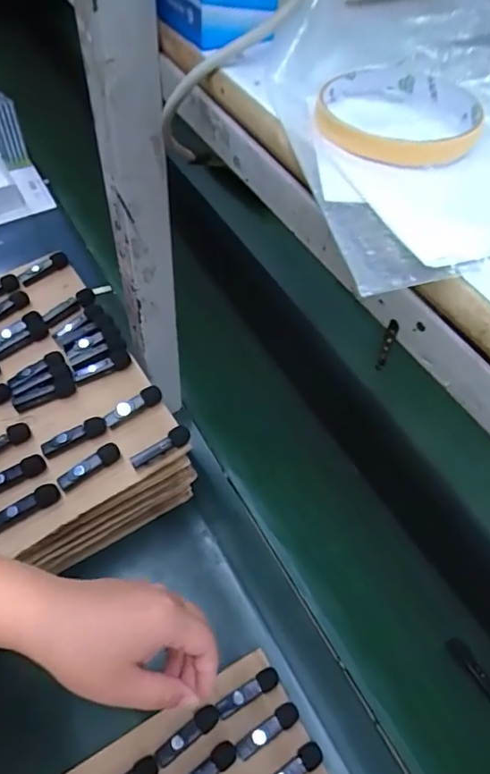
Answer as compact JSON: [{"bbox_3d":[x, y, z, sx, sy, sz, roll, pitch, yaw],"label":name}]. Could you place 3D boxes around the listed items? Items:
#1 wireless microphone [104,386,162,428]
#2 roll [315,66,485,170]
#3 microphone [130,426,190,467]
[{"bbox_3d":[-0.117,0.022,0.526,0.063,0.022,0.015,-29,62,-23],"label":"wireless microphone"},{"bbox_3d":[0.078,-0.138,0.251,0.078,0.014,0.091,28,59,16],"label":"roll"},{"bbox_3d":[-0.084,0.063,0.503,0.062,0.022,0.017,-29,62,-23],"label":"microphone"}]

